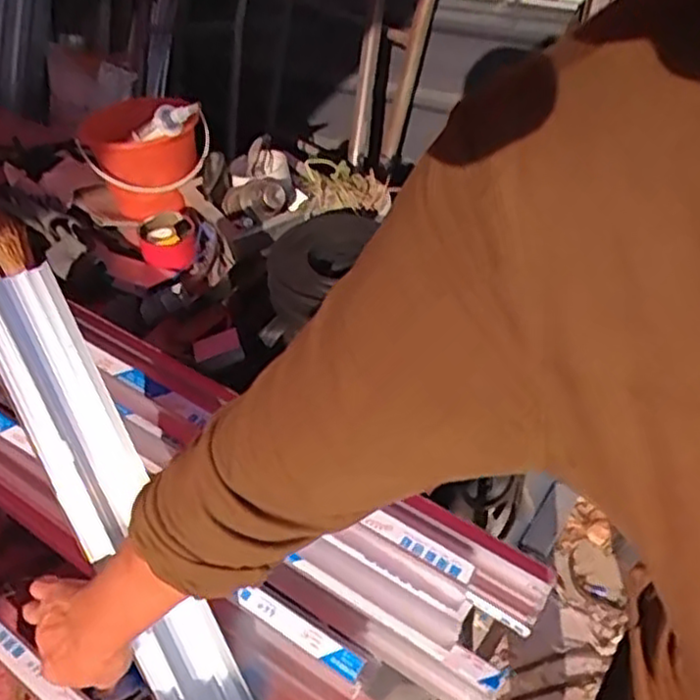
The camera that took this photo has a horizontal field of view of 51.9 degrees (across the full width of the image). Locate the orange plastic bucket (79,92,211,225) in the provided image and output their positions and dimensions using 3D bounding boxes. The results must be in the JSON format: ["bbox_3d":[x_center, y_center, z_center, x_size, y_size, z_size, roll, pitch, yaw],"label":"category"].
[{"bbox_3d":[-0.375,-0.365,1.329,0.229,0.203,0.194,-11,39,-14],"label":"orange plastic bucket"}]

